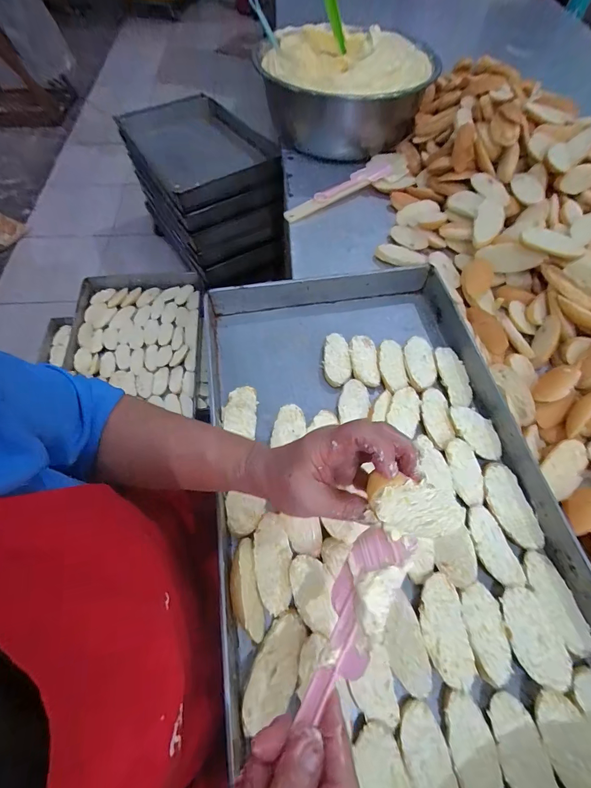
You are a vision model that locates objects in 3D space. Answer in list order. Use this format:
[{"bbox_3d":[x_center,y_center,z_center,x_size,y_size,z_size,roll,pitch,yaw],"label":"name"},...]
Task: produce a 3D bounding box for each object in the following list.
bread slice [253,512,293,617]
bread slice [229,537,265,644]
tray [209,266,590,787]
[{"bbox_3d":[-0.024,0.176,0.364,0.038,0.012,0.093,-6,61,-4],"label":"bread slice"},{"bbox_3d":[-0.049,0.195,0.348,0.012,0.035,0.092,-24,60,22],"label":"bread slice"},{"bbox_3d":[0.090,0.101,0.411,0.362,0.047,0.599,-8,61,-5],"label":"tray"}]

